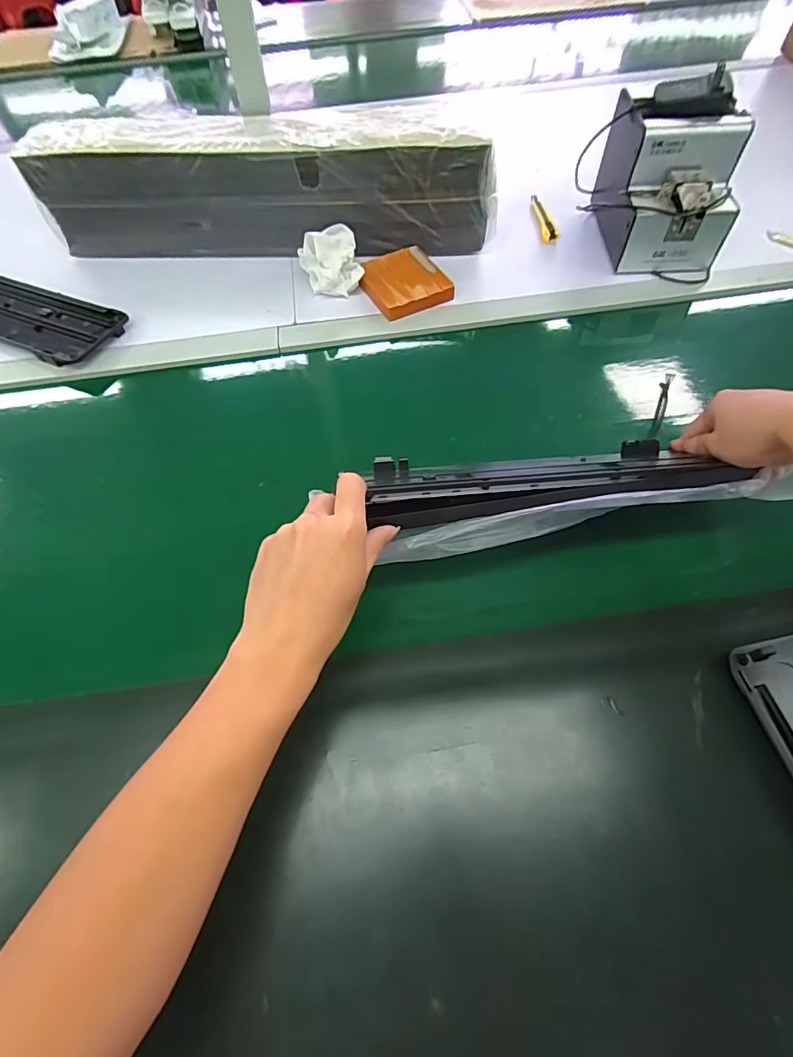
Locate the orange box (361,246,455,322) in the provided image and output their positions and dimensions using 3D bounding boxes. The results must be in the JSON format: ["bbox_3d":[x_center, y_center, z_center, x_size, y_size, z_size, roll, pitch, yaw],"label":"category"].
[{"bbox_3d":[0.010,-0.332,0.661,0.102,0.023,0.107,-25,61,-13],"label":"orange box"}]

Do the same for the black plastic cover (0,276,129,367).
[{"bbox_3d":[-0.531,-0.294,0.670,0.345,0.027,0.101,21,61,14],"label":"black plastic cover"}]

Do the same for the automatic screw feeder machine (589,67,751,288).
[{"bbox_3d":[0.351,-0.456,0.634,0.137,0.161,0.189,0,58,3],"label":"automatic screw feeder machine"}]

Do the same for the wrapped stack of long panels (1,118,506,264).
[{"bbox_3d":[-0.182,-0.469,0.686,0.621,0.150,0.111,5,59,5],"label":"wrapped stack of long panels"}]

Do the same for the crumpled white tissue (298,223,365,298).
[{"bbox_3d":[-0.088,-0.358,0.653,0.077,0.078,0.089,-12,59,-5],"label":"crumpled white tissue"}]

